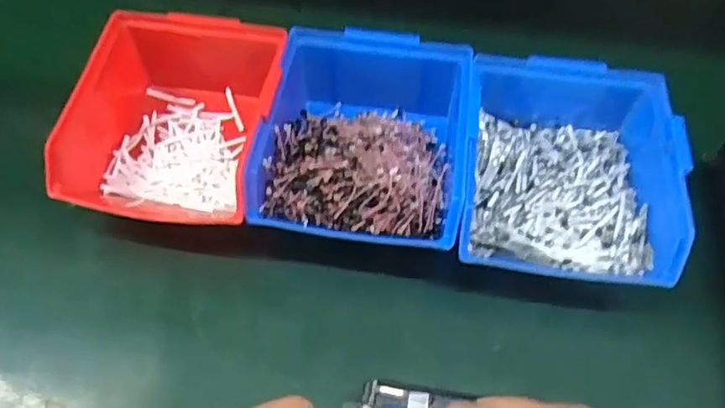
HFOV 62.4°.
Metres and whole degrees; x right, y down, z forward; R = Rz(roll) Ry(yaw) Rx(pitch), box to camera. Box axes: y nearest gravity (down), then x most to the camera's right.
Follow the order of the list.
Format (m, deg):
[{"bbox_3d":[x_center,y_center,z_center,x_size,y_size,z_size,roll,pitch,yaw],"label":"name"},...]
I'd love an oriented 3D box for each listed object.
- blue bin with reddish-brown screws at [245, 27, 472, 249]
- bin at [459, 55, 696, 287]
[{"bbox_3d":[0.004,-0.040,0.381,0.122,0.065,0.147,7,57,7],"label":"blue bin with reddish-brown screws"},{"bbox_3d":[0.127,-0.022,0.375,0.121,0.067,0.149,7,57,7],"label":"bin"}]

